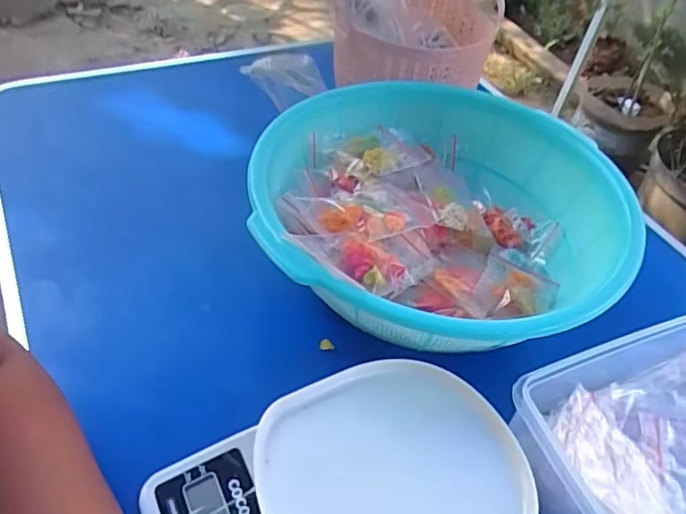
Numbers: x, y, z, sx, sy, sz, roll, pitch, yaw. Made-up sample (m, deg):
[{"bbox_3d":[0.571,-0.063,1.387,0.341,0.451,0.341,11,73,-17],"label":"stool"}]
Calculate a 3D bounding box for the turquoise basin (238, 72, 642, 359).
[{"bbox_3d":[0.075,-0.033,0.474,0.277,0.091,0.281,3,46,-3],"label":"turquoise basin"}]

